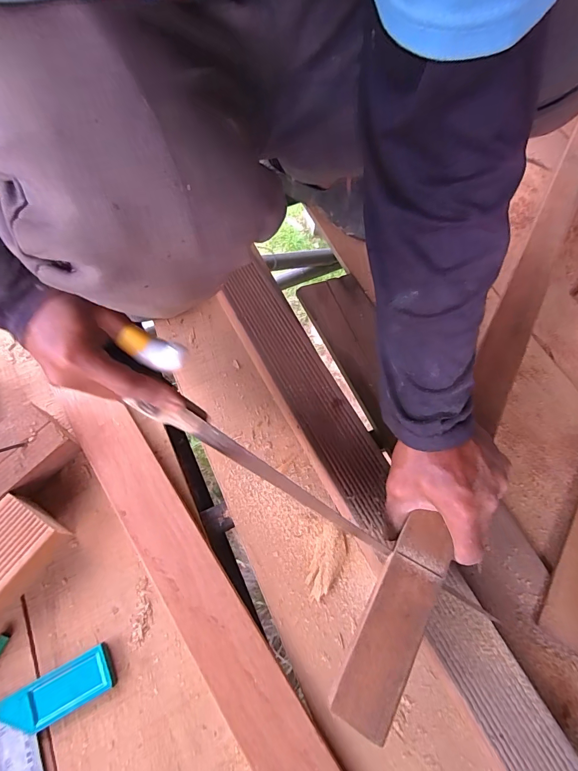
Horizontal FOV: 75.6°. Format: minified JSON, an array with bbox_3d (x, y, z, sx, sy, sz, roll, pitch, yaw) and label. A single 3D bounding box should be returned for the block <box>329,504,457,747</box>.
[{"bbox_3d":[0.087,0.178,0.292,0.040,0.013,0.157,29,65,11],"label":"block"}]

